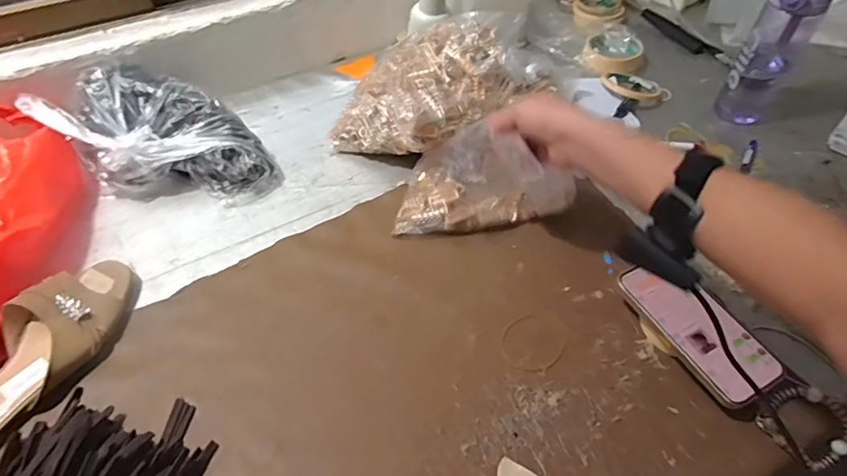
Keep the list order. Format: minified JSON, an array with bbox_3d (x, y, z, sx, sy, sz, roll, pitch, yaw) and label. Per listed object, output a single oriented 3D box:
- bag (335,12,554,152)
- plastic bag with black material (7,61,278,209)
[{"bbox_3d":[0.024,-0.195,0.691,0.268,0.117,0.176,-31,57,-24],"label":"bag"},{"bbox_3d":[-0.333,-0.125,0.661,0.269,0.097,0.154,21,53,17],"label":"plastic bag with black material"}]

